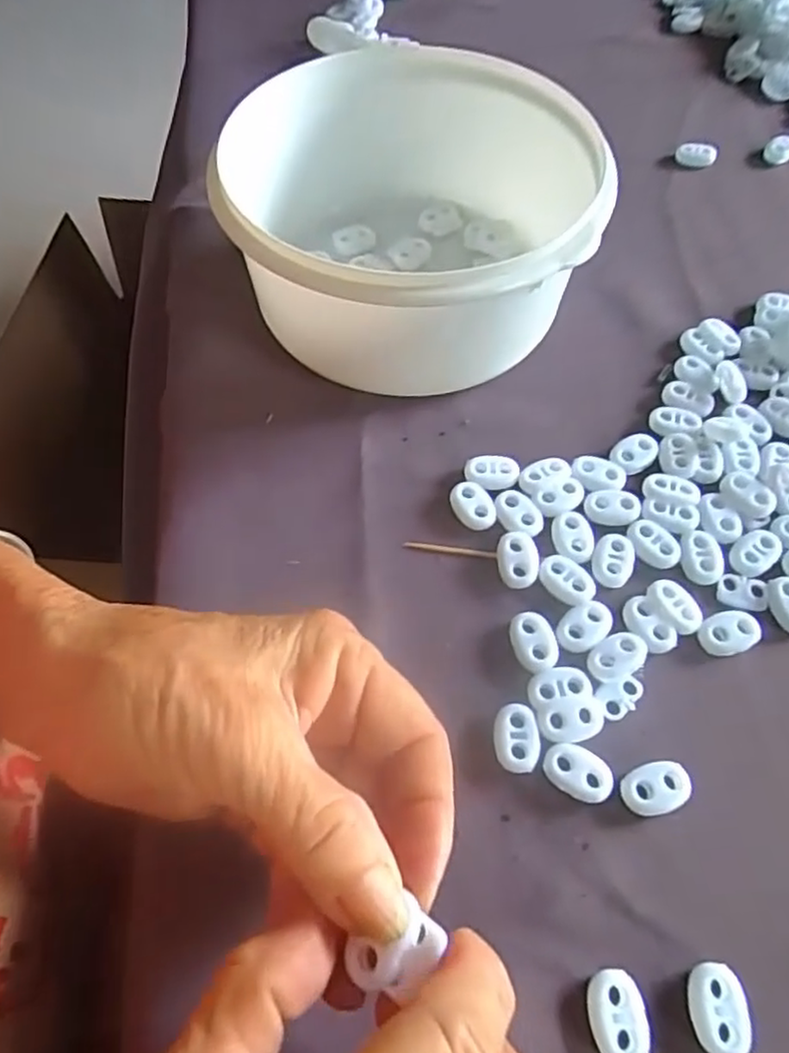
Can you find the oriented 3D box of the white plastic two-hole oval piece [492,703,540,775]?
[{"bbox_3d":[0.042,0.073,0.234,0.015,0.005,0.022,-3,61,-3],"label":"white plastic two-hole oval piece"}]

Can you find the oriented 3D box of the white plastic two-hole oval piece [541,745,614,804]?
[{"bbox_3d":[0.061,0.082,0.228,0.024,0.004,0.014,27,64,13],"label":"white plastic two-hole oval piece"}]

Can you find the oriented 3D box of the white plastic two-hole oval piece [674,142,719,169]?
[{"bbox_3d":[0.180,-0.221,0.406,0.024,0.008,0.012,1,61,0],"label":"white plastic two-hole oval piece"}]

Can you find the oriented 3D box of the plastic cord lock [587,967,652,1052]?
[{"bbox_3d":[0.063,0.139,0.194,0.015,0.006,0.023,-3,61,-3],"label":"plastic cord lock"}]

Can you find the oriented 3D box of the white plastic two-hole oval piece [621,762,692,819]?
[{"bbox_3d":[0.086,0.087,0.226,0.023,0.005,0.015,-11,61,-7],"label":"white plastic two-hole oval piece"}]

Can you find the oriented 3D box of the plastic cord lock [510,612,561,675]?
[{"bbox_3d":[0.051,0.042,0.250,0.016,0.004,0.022,-12,61,-7],"label":"plastic cord lock"}]

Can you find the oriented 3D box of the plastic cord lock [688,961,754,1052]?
[{"bbox_3d":[0.092,0.138,0.194,0.015,0.006,0.022,3,61,1],"label":"plastic cord lock"}]

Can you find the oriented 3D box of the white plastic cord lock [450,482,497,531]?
[{"bbox_3d":[0.033,-0.008,0.282,0.016,0.006,0.022,-22,63,-13],"label":"white plastic cord lock"}]

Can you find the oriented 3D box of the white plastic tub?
[{"bbox_3d":[0.004,-0.132,0.310,0.154,0.078,0.149,0,61,-1],"label":"white plastic tub"}]

